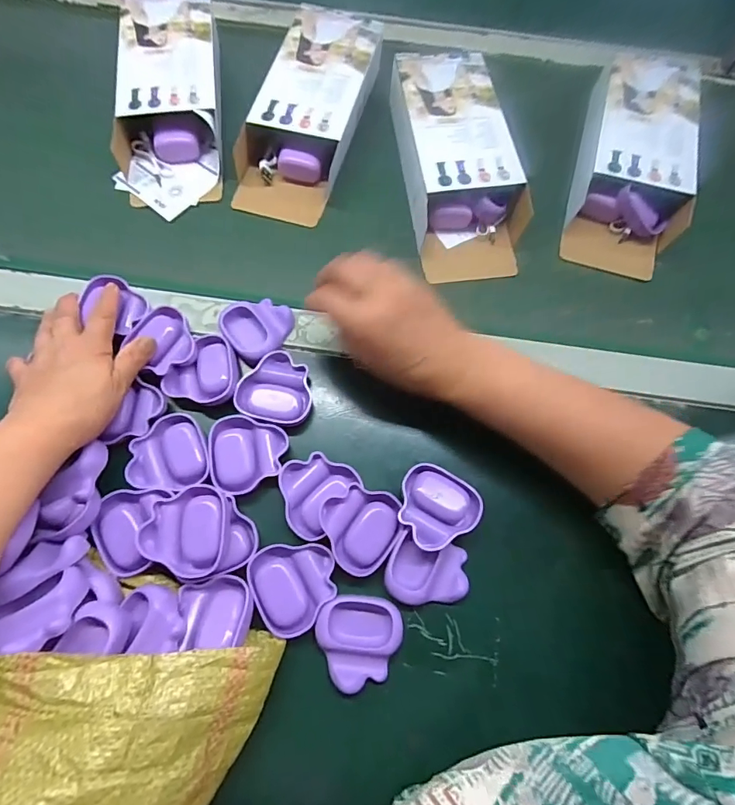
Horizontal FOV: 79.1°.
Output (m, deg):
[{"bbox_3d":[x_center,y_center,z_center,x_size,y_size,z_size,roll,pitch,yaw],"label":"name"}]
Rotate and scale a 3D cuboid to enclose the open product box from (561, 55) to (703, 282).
[{"bbox_3d":[0.268,-0.250,0.467,0.111,0.084,0.223,14,68,5],"label":"open product box"}]

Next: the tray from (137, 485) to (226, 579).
[{"bbox_3d":[-0.135,0.095,0.329,0.060,0.021,0.061,0,67,-1],"label":"tray"}]

